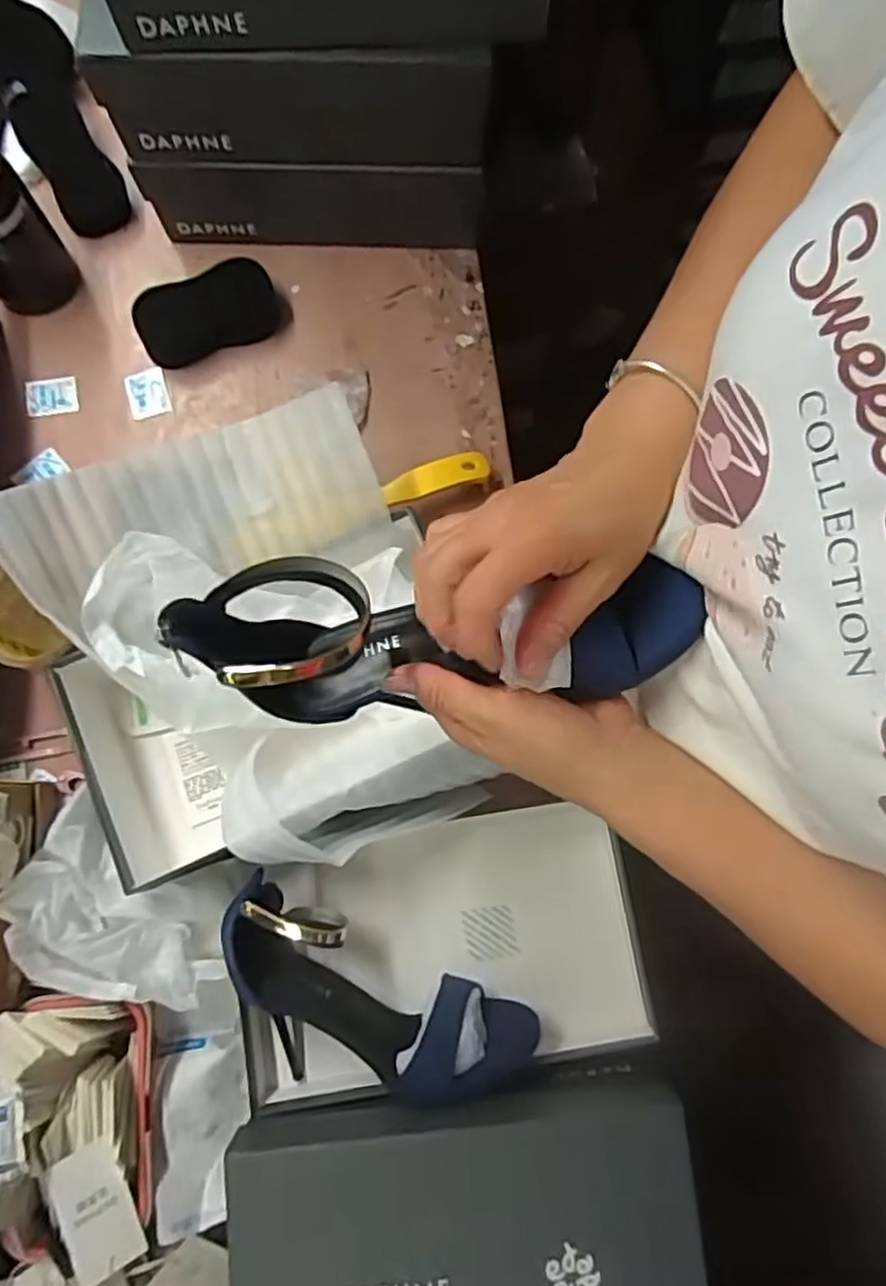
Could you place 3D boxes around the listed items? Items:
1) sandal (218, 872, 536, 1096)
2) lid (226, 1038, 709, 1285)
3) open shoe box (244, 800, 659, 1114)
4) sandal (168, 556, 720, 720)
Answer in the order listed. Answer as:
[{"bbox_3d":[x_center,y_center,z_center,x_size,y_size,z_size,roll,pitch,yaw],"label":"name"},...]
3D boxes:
[{"bbox_3d":[-0.056,0.270,0.530,0.240,0.088,0.111,28,80,5],"label":"sandal"},{"bbox_3d":[0.018,0.407,0.493,0.301,0.078,0.195,-8,79,-2],"label":"lid"},{"bbox_3d":[0.000,0.238,0.580,0.308,0.076,0.176,-8,79,-2],"label":"open shoe box"},{"bbox_3d":[0.001,-0.005,0.360,0.245,0.078,0.070,-4,79,0],"label":"sandal"}]

